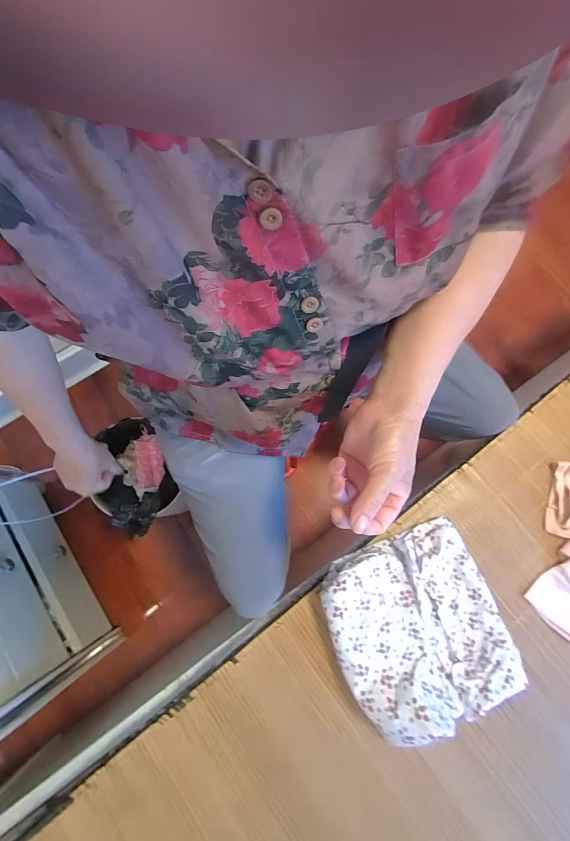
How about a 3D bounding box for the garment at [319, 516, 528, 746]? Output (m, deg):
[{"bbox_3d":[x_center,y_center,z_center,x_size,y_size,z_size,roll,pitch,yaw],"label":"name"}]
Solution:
[{"bbox_3d":[0.189,0.291,0.487,0.231,0.071,0.236,-21,79,-5],"label":"garment"}]

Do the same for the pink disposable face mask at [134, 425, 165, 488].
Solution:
[{"bbox_3d":[-0.305,0.081,0.783,0.062,0.022,0.130,-13,79,-3],"label":"pink disposable face mask"}]

